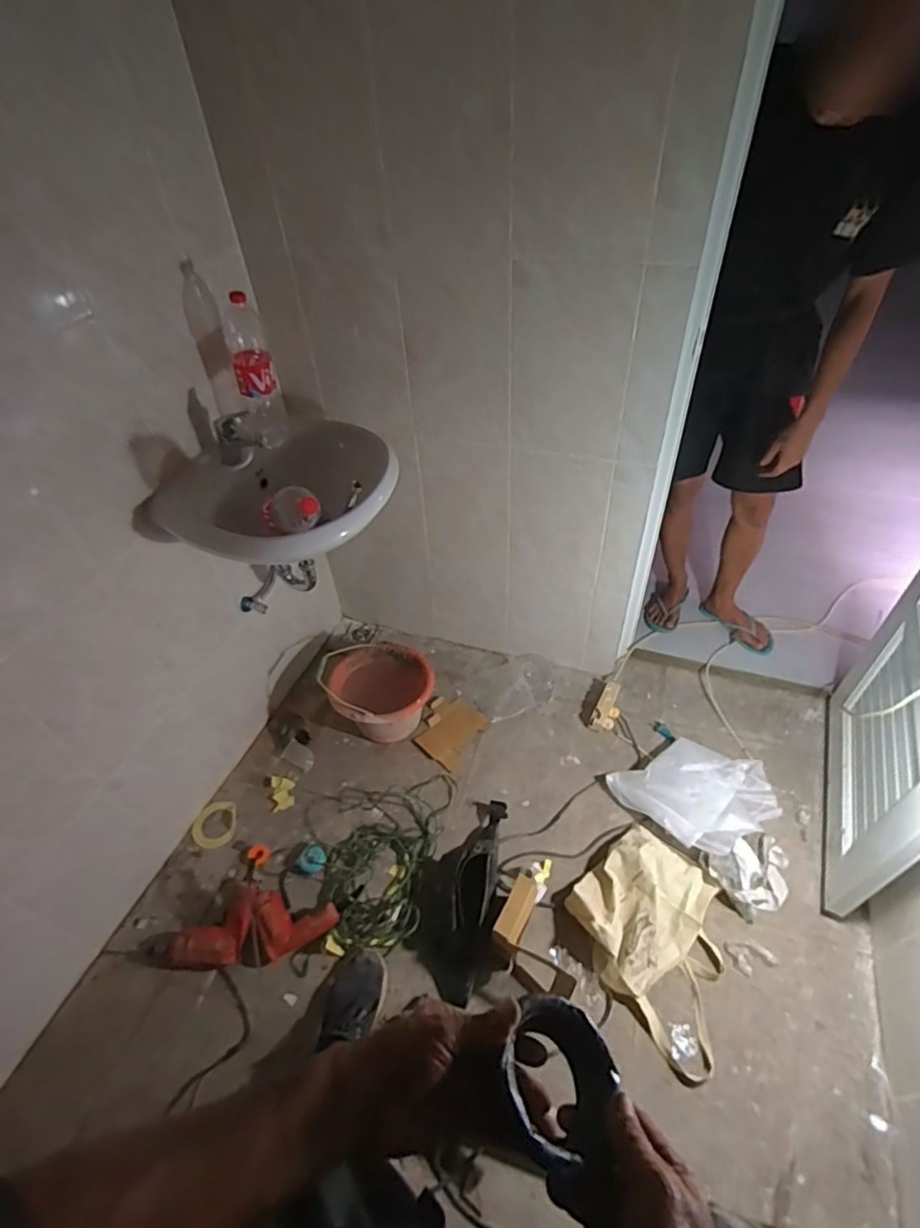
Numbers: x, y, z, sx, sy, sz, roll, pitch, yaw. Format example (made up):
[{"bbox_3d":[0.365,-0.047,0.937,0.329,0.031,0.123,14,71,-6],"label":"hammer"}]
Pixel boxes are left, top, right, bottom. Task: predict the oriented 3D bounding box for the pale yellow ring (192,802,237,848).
[{"bbox_3d":[-0.642,0.551,1.491,0.112,0.011,0.128,4,46,8],"label":"pale yellow ring"}]

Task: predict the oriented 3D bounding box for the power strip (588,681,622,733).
[{"bbox_3d":[0.426,0.265,1.666,0.043,0.043,0.168,20,50,23],"label":"power strip"}]

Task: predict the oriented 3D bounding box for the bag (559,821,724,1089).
[{"bbox_3d":[0.450,0.685,1.227,0.330,0.100,0.379,-31,51,-24],"label":"bag"}]

